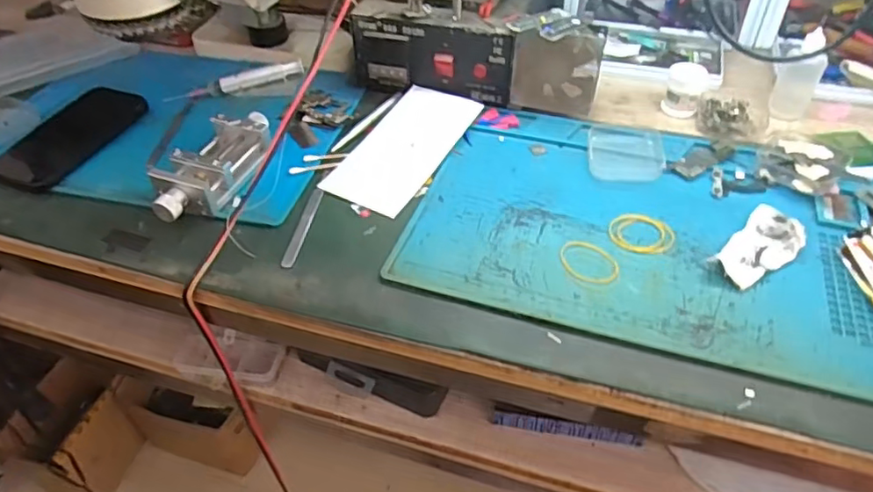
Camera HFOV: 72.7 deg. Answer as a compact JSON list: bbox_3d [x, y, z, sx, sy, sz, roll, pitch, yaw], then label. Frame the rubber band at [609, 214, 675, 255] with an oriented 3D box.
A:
[{"bbox_3d":[0.162,-0.011,0.466,0.049,0.004,0.043,14,47,15],"label":"rubber band"}]

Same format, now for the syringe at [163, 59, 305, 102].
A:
[{"bbox_3d":[-0.215,-0.175,0.639,0.145,0.019,0.019,-14,46,-12],"label":"syringe"}]

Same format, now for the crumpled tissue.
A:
[{"bbox_3d":[0.242,0.001,0.442,0.078,0.016,0.042,-35,54,-28],"label":"crumpled tissue"}]

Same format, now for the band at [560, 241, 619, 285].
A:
[{"bbox_3d":[0.114,0.011,0.447,0.037,0.004,0.049,-28,50,-23],"label":"band"}]

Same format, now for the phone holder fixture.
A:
[{"bbox_3d":[-0.195,-0.070,0.521,0.063,0.034,0.132,22,50,23],"label":"phone holder fixture"}]

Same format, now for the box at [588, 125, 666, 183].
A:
[{"bbox_3d":[0.169,-0.084,0.530,0.064,0.011,0.067,5,46,7],"label":"box"}]

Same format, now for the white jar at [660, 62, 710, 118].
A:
[{"bbox_3d":[0.247,-0.157,0.589,0.036,0.038,0.034,-1,45,1],"label":"white jar"}]

